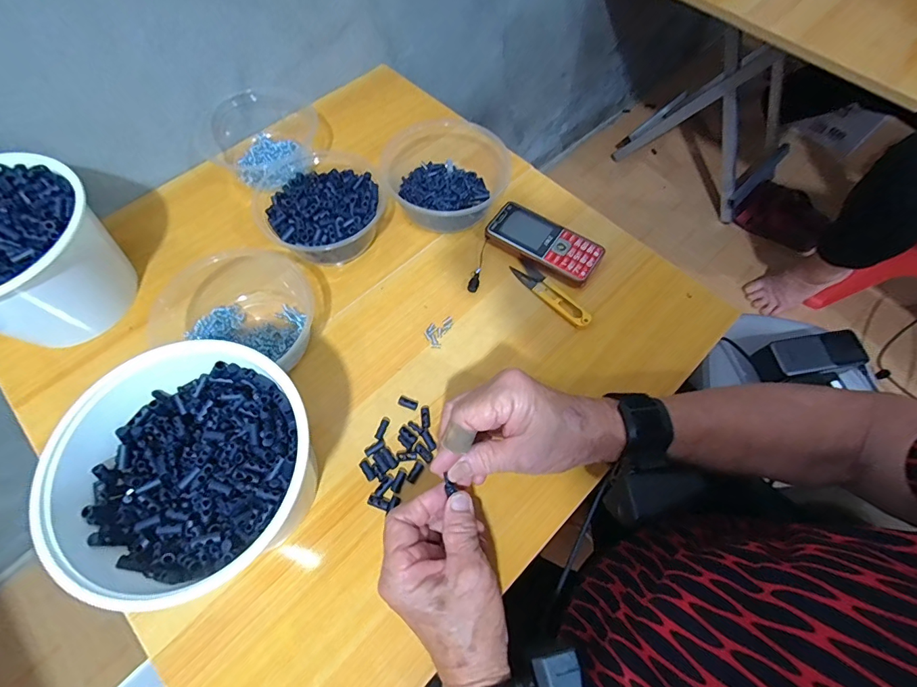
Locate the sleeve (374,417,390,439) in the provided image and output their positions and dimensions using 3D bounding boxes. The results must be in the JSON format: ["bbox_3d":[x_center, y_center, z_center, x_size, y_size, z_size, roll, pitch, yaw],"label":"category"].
[{"bbox_3d":[-0.071,0.078,0.407,0.008,0.004,0.021,21,66,10],"label":"sleeve"}]

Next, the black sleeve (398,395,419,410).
[{"bbox_3d":[-0.048,0.056,0.417,0.020,0.004,0.010,23,66,11],"label":"black sleeve"}]

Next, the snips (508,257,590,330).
[{"bbox_3d":[0.100,-0.056,0.470,0.024,0.008,0.104,-39,70,-17],"label":"snips"}]

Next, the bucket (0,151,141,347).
[{"bbox_3d":[-0.414,-0.078,0.421,0.147,0.116,0.157,0,64,0],"label":"bucket"}]

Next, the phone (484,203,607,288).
[{"bbox_3d":[0.096,-0.113,0.493,0.125,0.018,0.058,30,67,14],"label":"phone"}]

